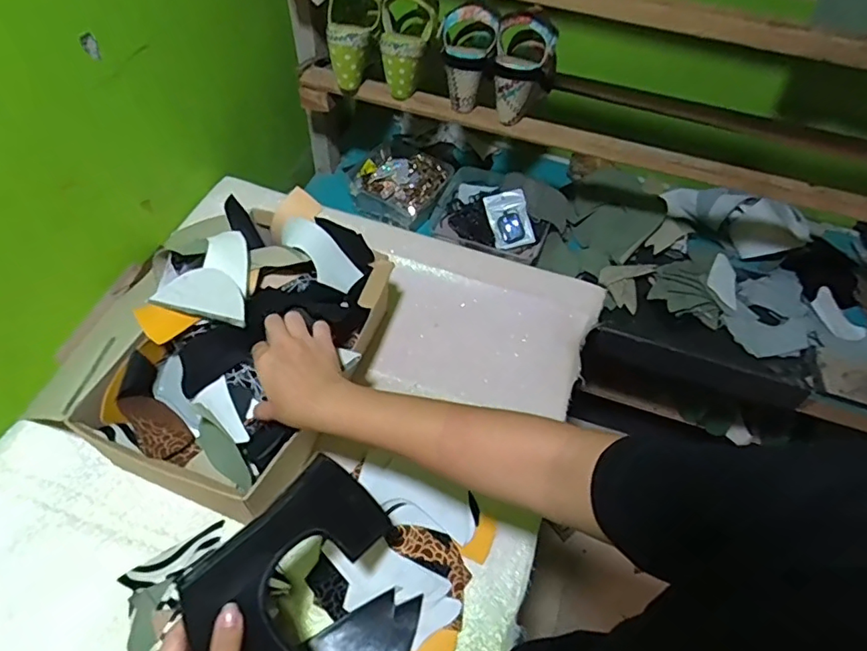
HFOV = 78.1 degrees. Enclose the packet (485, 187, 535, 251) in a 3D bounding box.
[{"bbox_3d":[0.134,-0.187,0.940,0.069,0.017,0.103,-15,84,11],"label":"packet"}]

